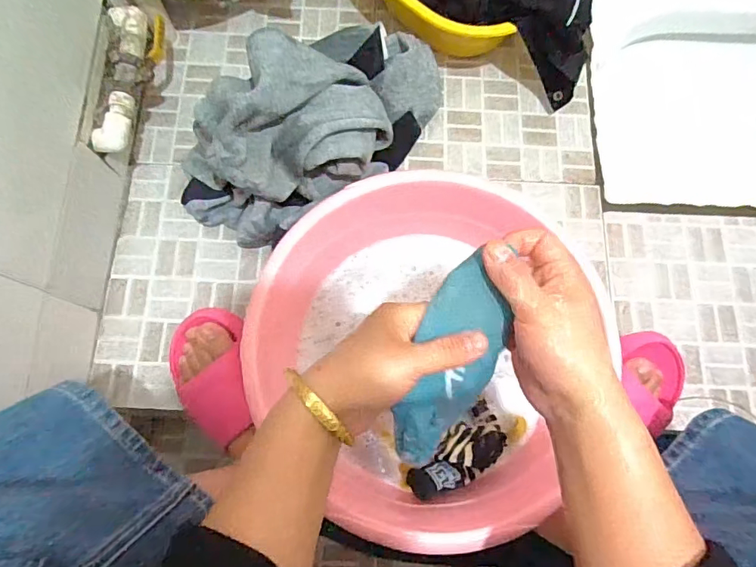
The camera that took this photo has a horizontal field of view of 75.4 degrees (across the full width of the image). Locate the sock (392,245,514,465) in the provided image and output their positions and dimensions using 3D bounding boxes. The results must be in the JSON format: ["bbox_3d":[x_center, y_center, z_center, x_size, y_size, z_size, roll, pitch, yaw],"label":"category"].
[{"bbox_3d":[0.050,0.061,0.337,0.055,0.024,0.155,19,102,5],"label":"sock"}]

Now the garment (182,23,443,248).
[{"bbox_3d":[-0.070,-0.184,0.553,0.341,0.182,0.168,-35,78,-9],"label":"garment"}]

